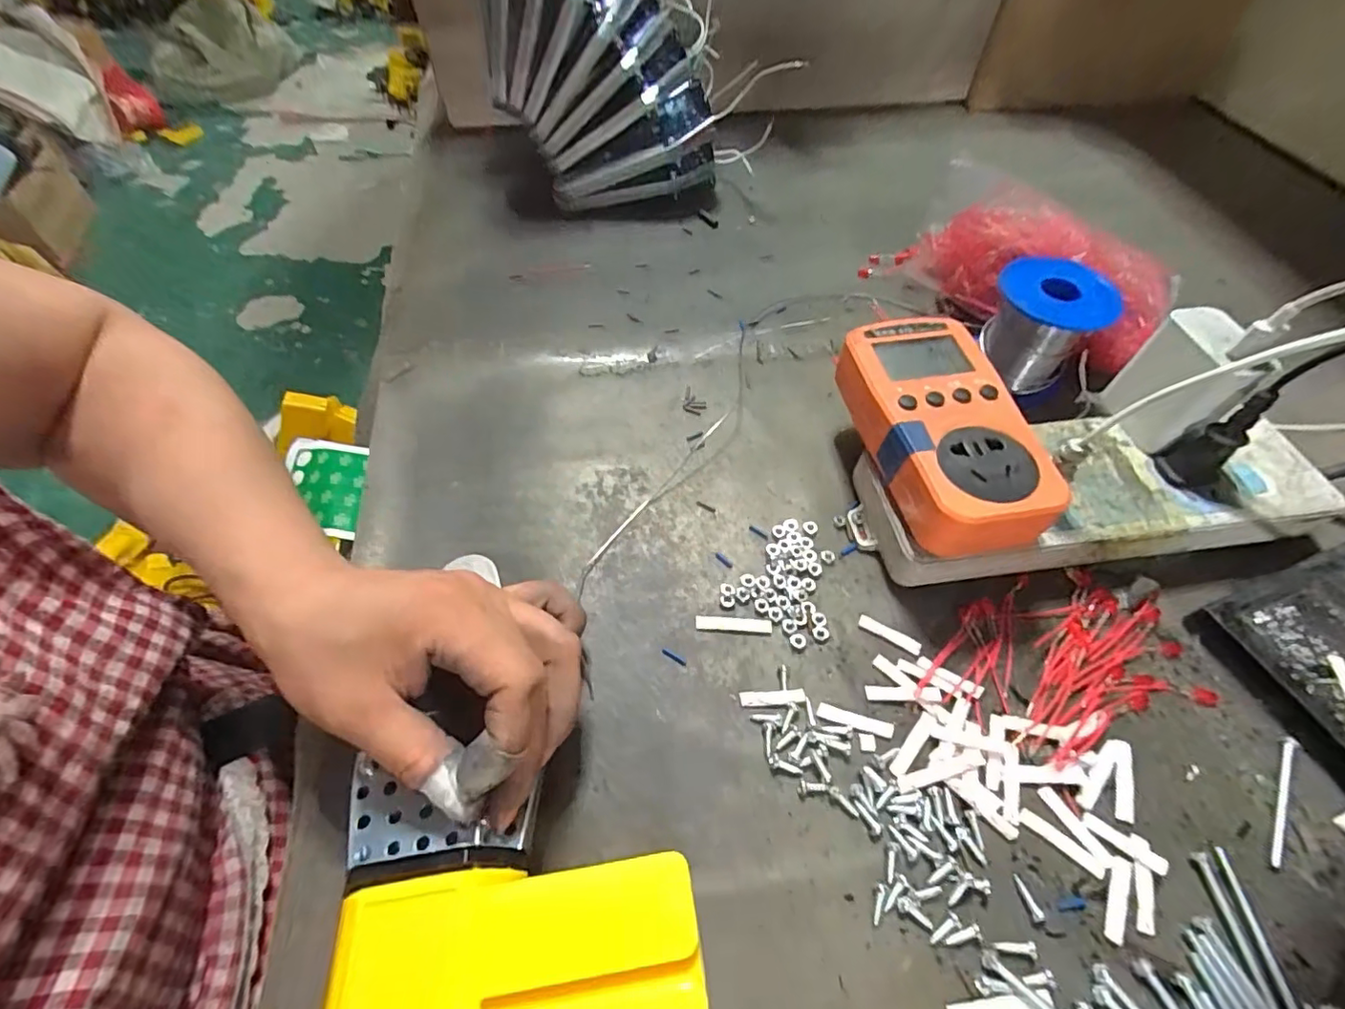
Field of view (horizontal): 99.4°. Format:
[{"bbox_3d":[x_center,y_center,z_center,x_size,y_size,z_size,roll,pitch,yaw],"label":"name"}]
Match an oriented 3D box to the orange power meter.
[{"bbox_3d":[0.128,-0.037,0.277,0.066,0.033,0.123,-8,56,-5],"label":"orange power meter"}]

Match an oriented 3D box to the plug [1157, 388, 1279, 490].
[{"bbox_3d":[0.258,-0.031,0.270,0.020,0.049,0.024,-25,59,-16],"label":"plug"}]

